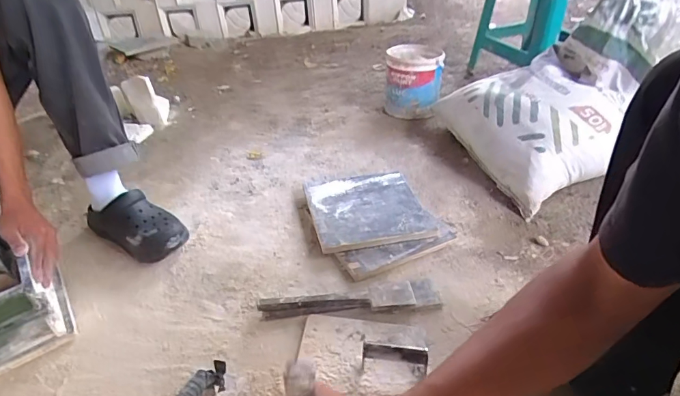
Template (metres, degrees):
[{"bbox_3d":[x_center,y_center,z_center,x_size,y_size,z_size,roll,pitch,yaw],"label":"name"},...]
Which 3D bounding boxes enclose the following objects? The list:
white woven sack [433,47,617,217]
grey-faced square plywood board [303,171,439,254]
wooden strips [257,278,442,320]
[{"bbox_3d":[0.460,-0.190,1.087,0.332,0.197,0.373,-21,39,-22],"label":"white woven sack"},{"bbox_3d":[0.059,0.017,1.002,0.252,0.019,0.263,-8,36,-12],"label":"grey-faced square plywood board"},{"bbox_3d":[0.018,0.185,0.790,0.320,0.024,0.057,-8,36,-4],"label":"wooden strips"}]

